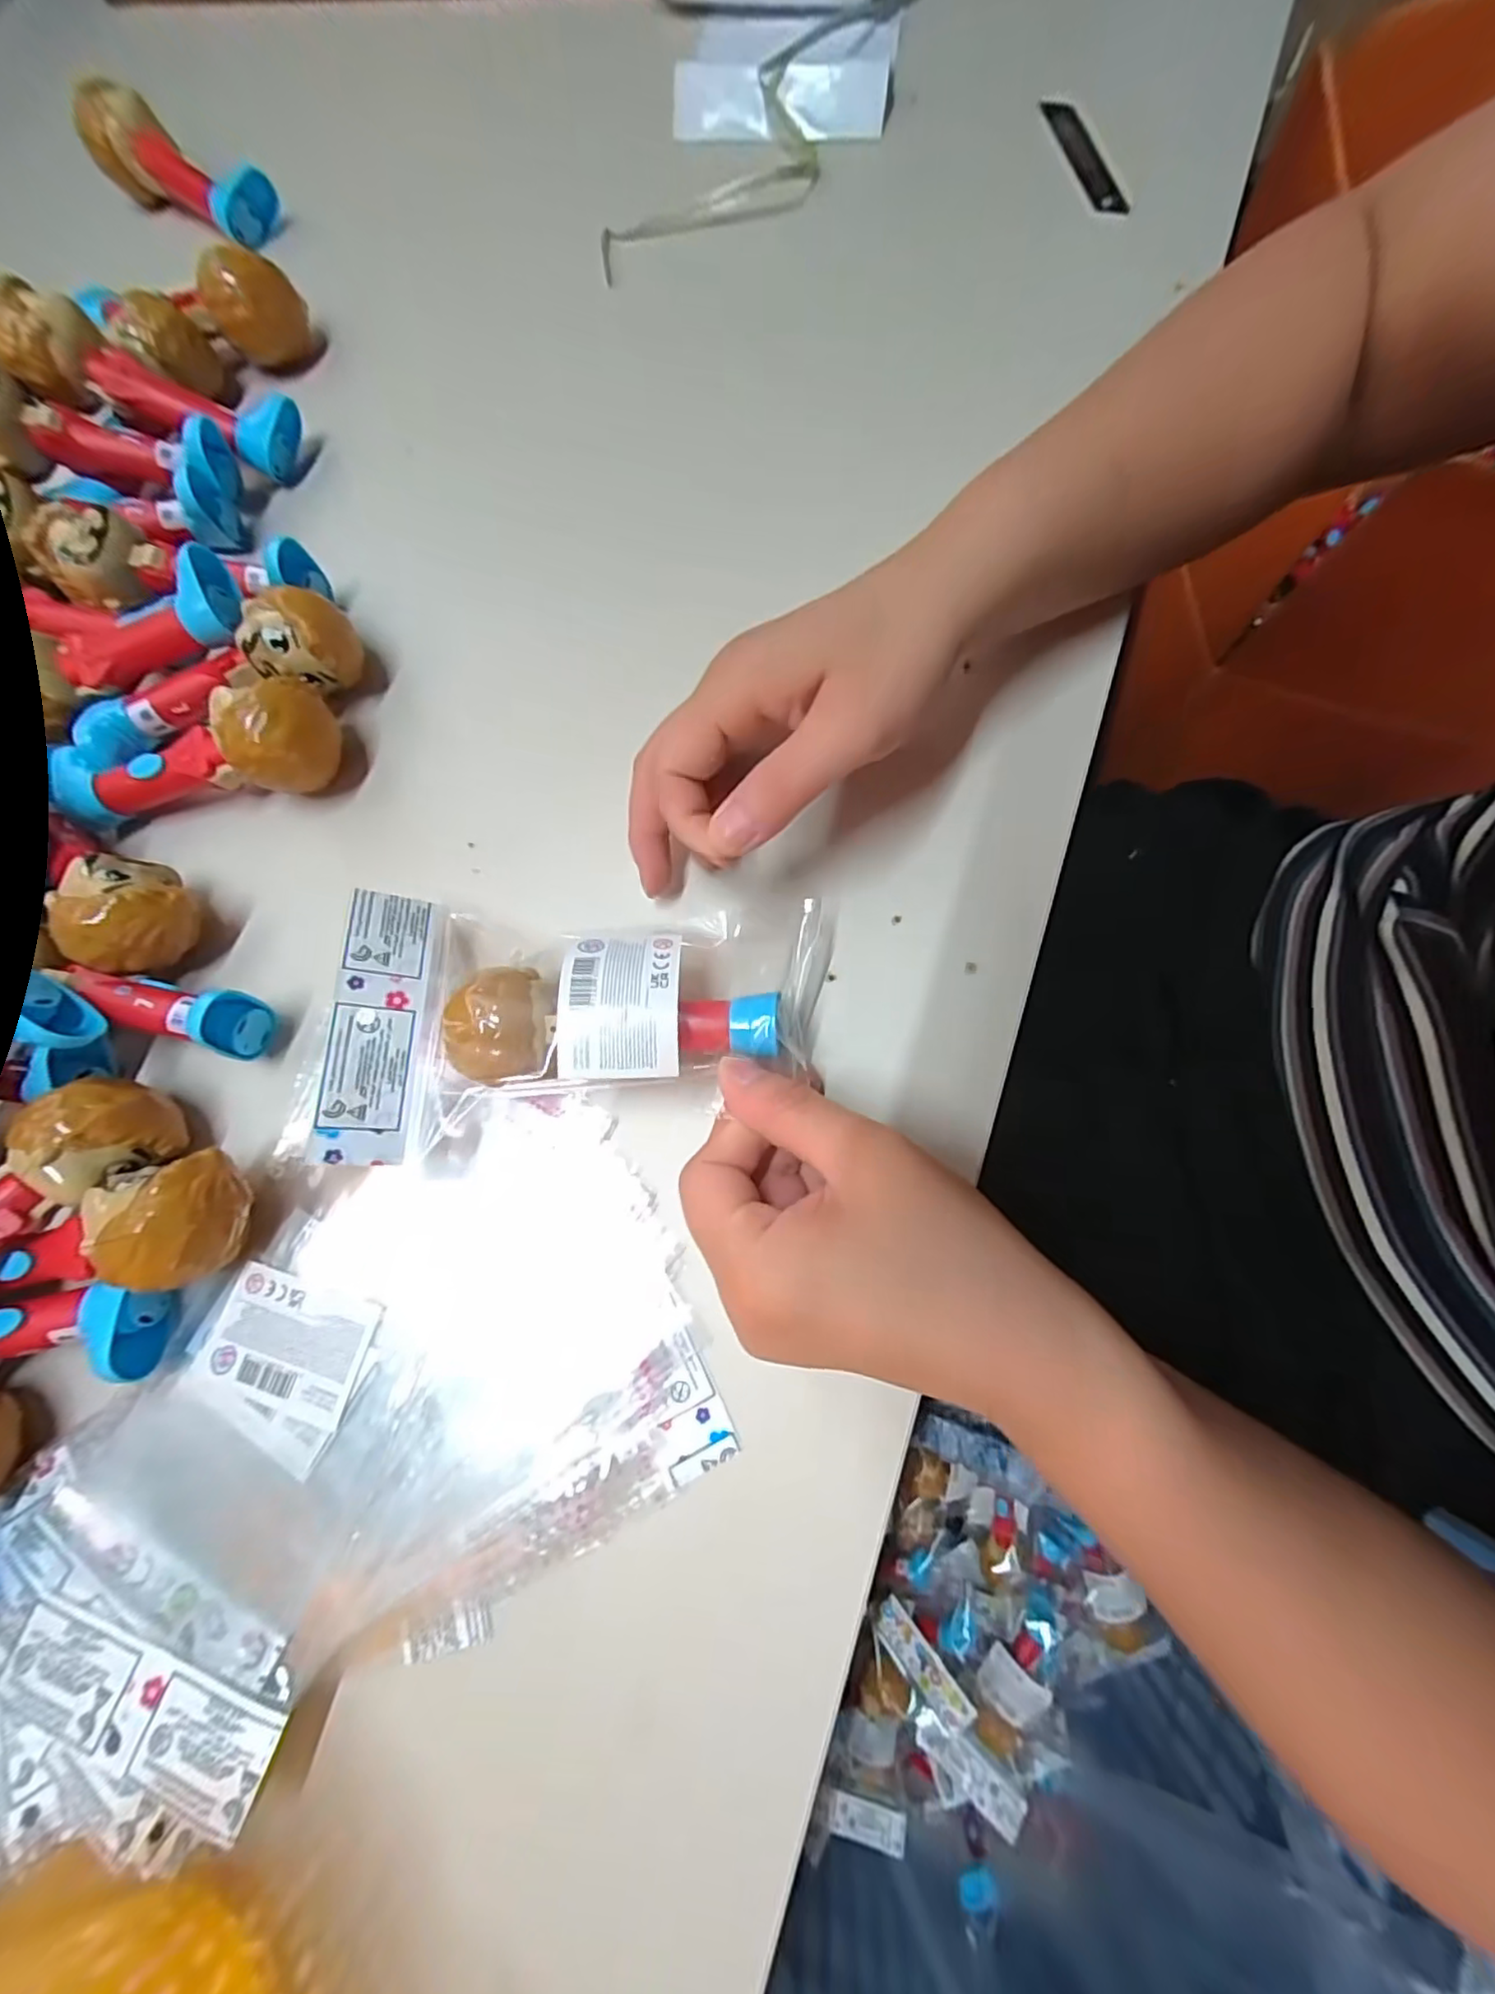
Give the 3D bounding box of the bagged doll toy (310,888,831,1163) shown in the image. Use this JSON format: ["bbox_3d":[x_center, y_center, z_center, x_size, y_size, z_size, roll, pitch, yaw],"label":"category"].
[{"bbox_3d":[-0.059,0.003,0.240,0.176,0.044,0.090,-6,78,1],"label":"bagged doll toy"}]

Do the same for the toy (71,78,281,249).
[{"bbox_3d":[-0.346,-0.500,0.386,0.121,0.038,0.038,31,80,11],"label":"toy"}]

